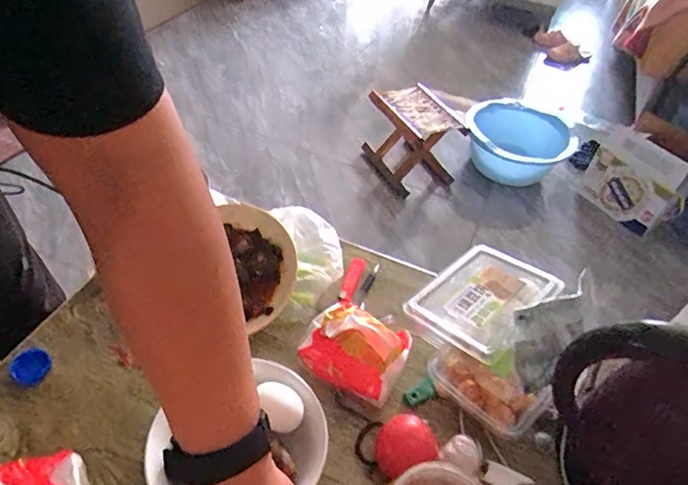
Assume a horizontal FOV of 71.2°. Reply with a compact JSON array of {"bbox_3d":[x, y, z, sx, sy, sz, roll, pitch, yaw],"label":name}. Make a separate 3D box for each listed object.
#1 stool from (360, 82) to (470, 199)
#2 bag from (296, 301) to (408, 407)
[{"bbox_3d":[0.230,-0.352,1.654,0.221,0.266,0.290,-19,51,-21],"label":"stool"},{"bbox_3d":[0.016,0.124,0.579,0.120,0.068,0.104,32,52,23],"label":"bag"}]

